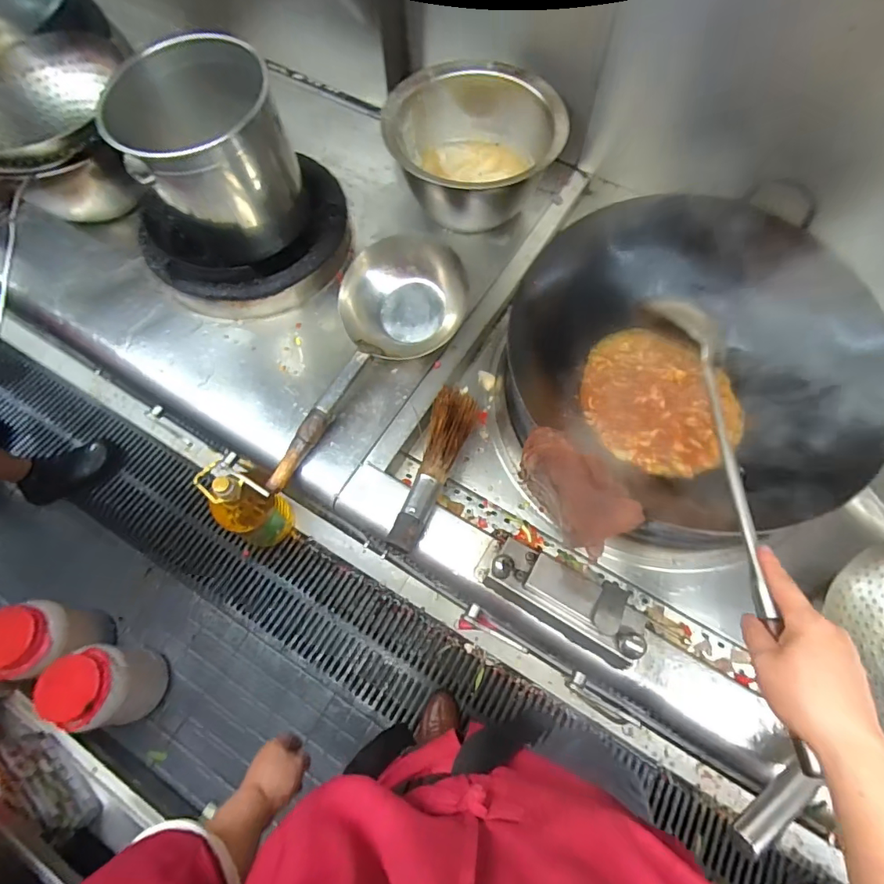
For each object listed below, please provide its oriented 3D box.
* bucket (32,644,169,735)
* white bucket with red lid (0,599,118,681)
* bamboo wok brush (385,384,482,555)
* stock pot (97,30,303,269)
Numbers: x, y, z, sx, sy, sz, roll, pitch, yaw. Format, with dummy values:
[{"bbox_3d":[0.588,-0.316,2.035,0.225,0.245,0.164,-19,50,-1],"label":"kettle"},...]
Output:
[{"bbox_3d":[-0.793,0.585,1.166,0.154,0.267,0.173,1,66,0],"label":"bucket"},{"bbox_3d":[-0.947,0.478,1.171,0.168,0.253,0.143,-30,69,-13],"label":"white bucket with red lid"},{"bbox_3d":[-0.004,0.036,0.692,0.069,0.048,0.253,13,67,6],"label":"bamboo wok brush"},{"bbox_3d":[-0.363,-0.430,0.761,0.225,0.238,0.210,0,66,0],"label":"stock pot"}]

